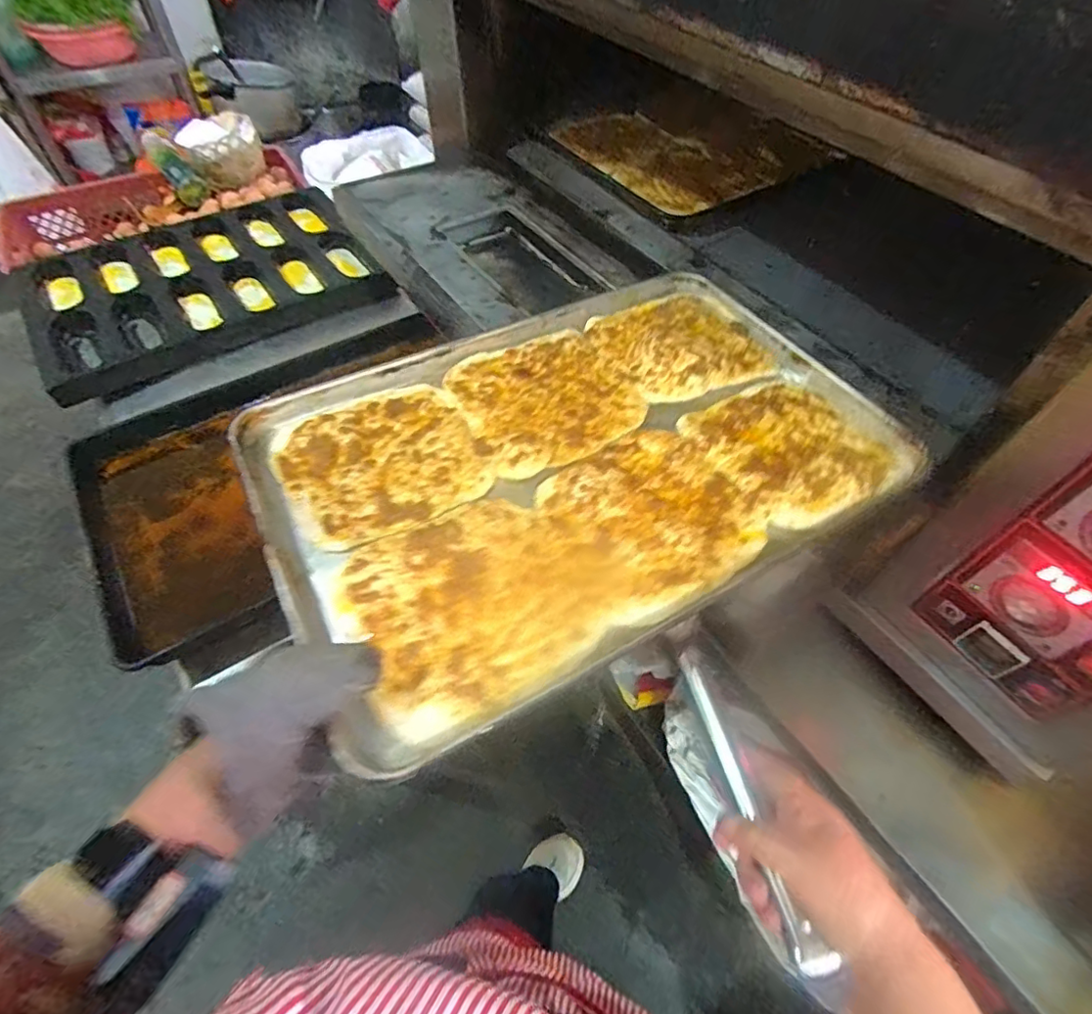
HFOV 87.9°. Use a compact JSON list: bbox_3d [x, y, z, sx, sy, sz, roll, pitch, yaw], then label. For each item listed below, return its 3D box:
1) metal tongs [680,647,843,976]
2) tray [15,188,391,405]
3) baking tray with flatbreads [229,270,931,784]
[{"bbox_3d":[0.136,0.194,0.396,0.016,0.012,0.207,-9,48,-7],"label":"metal tongs"},{"bbox_3d":[-0.683,-0.472,1.124,0.639,0.071,0.529,-35,62,-23],"label":"tray"},{"bbox_3d":[0.029,-0.074,0.578,0.597,0.031,0.431,-25,59,-18],"label":"baking tray with flatbreads"}]

